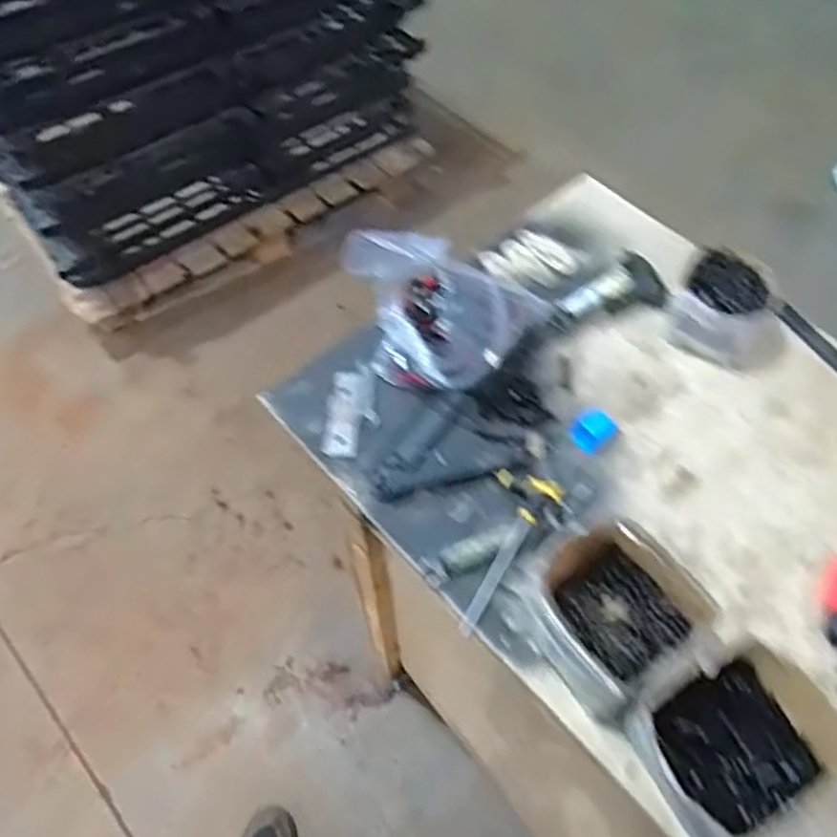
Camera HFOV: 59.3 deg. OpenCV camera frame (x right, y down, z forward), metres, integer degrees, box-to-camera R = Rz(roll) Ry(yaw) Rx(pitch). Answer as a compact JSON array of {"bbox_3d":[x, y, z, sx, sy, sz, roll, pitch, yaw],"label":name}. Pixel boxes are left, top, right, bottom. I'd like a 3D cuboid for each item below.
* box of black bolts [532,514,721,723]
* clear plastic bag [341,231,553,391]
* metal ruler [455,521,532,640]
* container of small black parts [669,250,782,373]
[{"bbox_3d":[0.190,0.191,0.719,0.148,0.076,0.158,-33,61,-21],"label":"box of black bolts"},{"bbox_3d":[0.026,-0.141,0.936,0.237,0.103,0.202,16,57,11],"label":"clear plastic bag"},{"bbox_3d":[0.081,0.167,0.779,0.017,0.008,0.140,29,66,10],"label":"metal ruler"},{"bbox_3d":[0.418,-0.147,0.967,0.148,0.070,0.155,0,55,0],"label":"container of small black parts"}]

